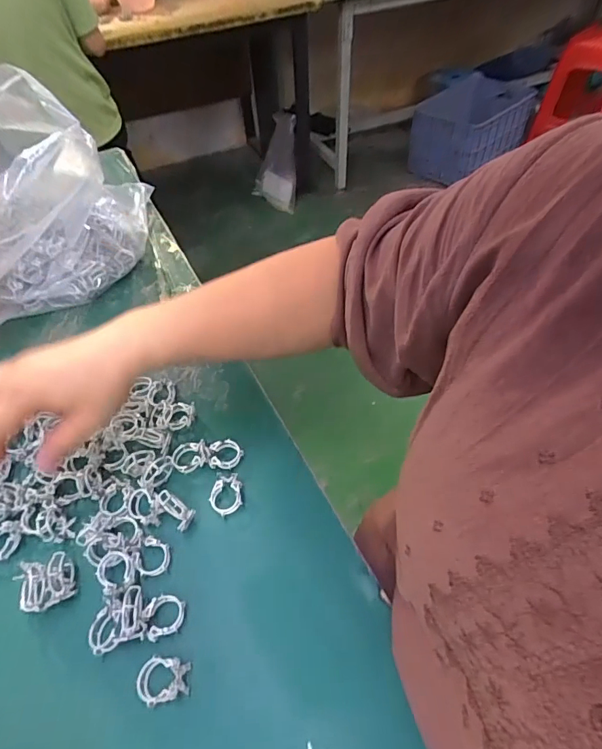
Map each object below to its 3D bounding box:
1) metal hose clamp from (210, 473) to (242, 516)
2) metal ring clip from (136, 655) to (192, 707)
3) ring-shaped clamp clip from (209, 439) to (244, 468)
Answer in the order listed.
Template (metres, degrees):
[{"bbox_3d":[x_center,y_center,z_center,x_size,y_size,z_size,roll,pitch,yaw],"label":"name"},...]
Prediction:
[{"bbox_3d":[-0.062,0.099,0.363,0.025,0.013,0.031,-11,51,-5],"label":"metal hose clamp"},{"bbox_3d":[-0.089,0.199,0.286,0.033,0.011,0.025,-5,51,1],"label":"metal ring clip"},{"bbox_3d":[-0.065,0.070,0.386,0.028,0.012,0.025,-6,51,0],"label":"ring-shaped clamp clip"}]

